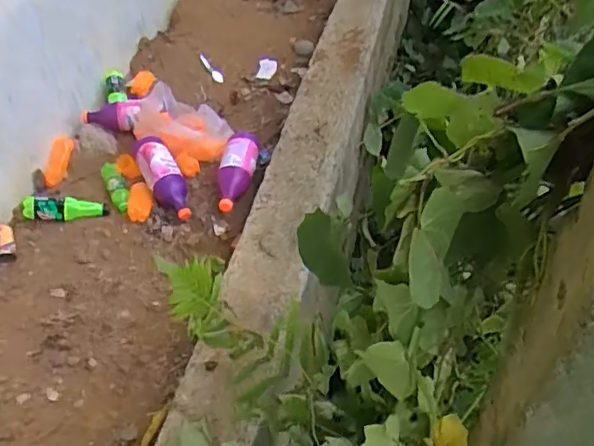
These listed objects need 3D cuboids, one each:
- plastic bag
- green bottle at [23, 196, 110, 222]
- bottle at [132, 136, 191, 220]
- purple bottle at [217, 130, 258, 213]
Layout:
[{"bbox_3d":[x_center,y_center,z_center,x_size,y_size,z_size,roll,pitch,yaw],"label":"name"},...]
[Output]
[{"bbox_3d":[-0.312,-0.267,1.571,0.264,0.143,0.136,-1,49,5],"label":"plastic bag"},{"bbox_3d":[-0.576,-0.041,1.460,0.206,0.047,0.068,2,48,-9],"label":"green bottle"},{"bbox_3d":[-0.339,-0.118,1.491,0.094,0.081,0.270,-29,72,-19],"label":"bottle"},{"bbox_3d":[-0.153,-0.139,1.472,0.094,0.073,0.269,0,49,6],"label":"purple bottle"}]

